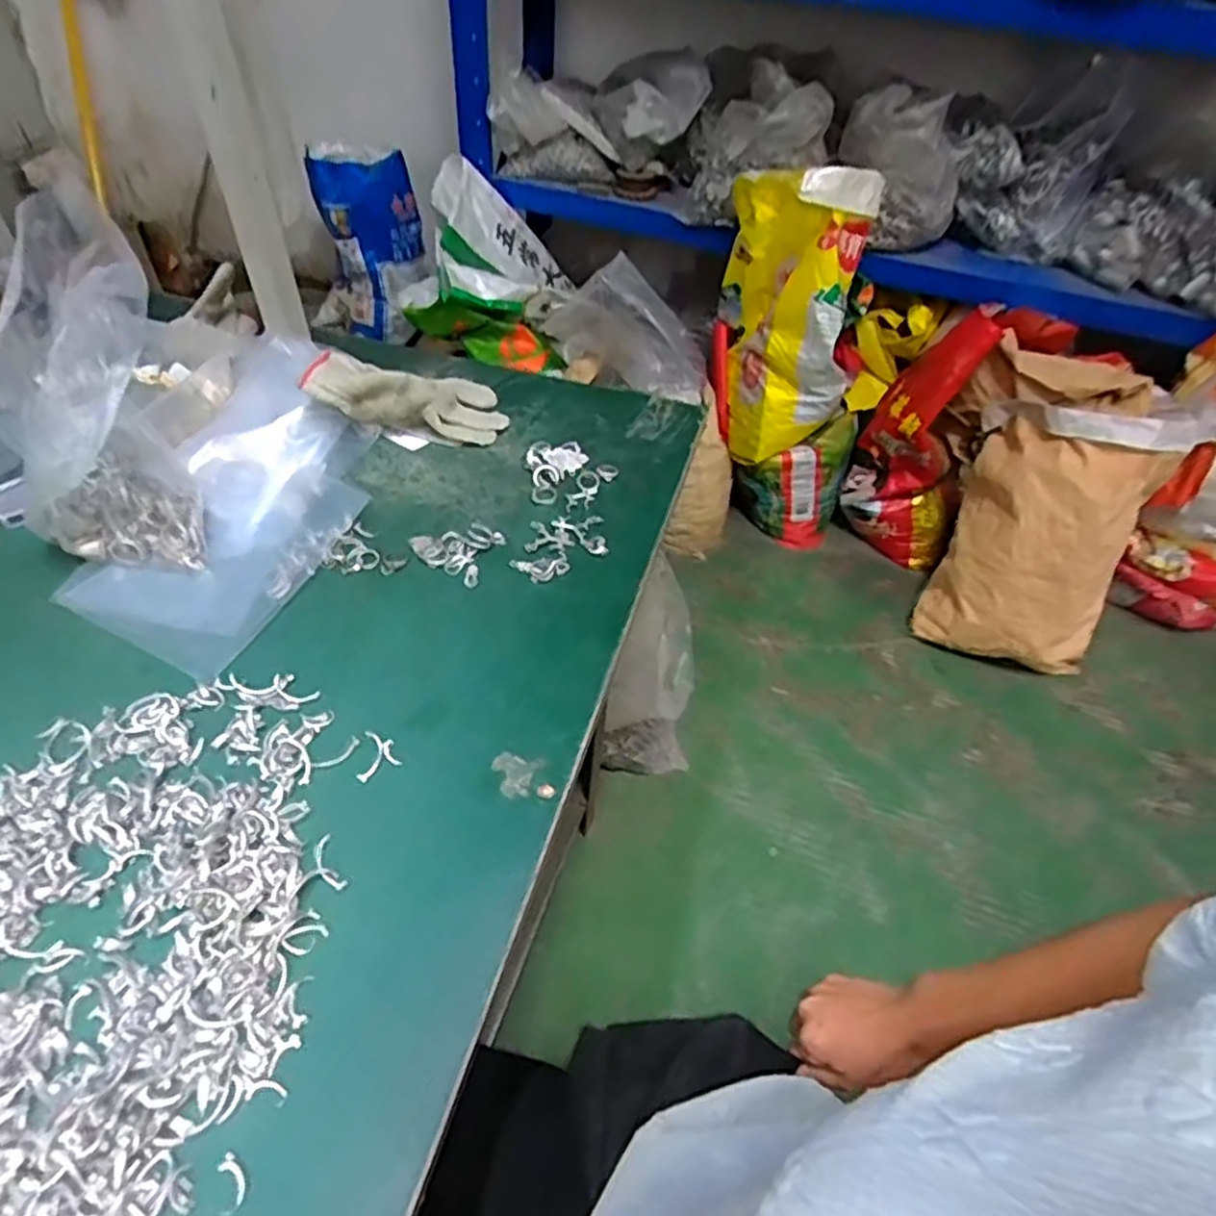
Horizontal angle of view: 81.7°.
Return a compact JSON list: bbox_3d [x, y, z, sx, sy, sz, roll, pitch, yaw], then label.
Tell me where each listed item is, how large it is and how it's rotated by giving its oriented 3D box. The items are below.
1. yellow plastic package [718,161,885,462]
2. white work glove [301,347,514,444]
[{"bbox_3d":[0.386,-0.609,1.521,0.278,0.560,0.211,5,26,-1],"label":"yellow plastic package"},{"bbox_3d":[-0.195,-0.205,0.688,0.185,0.062,0.084,5,44,-30],"label":"white work glove"}]

